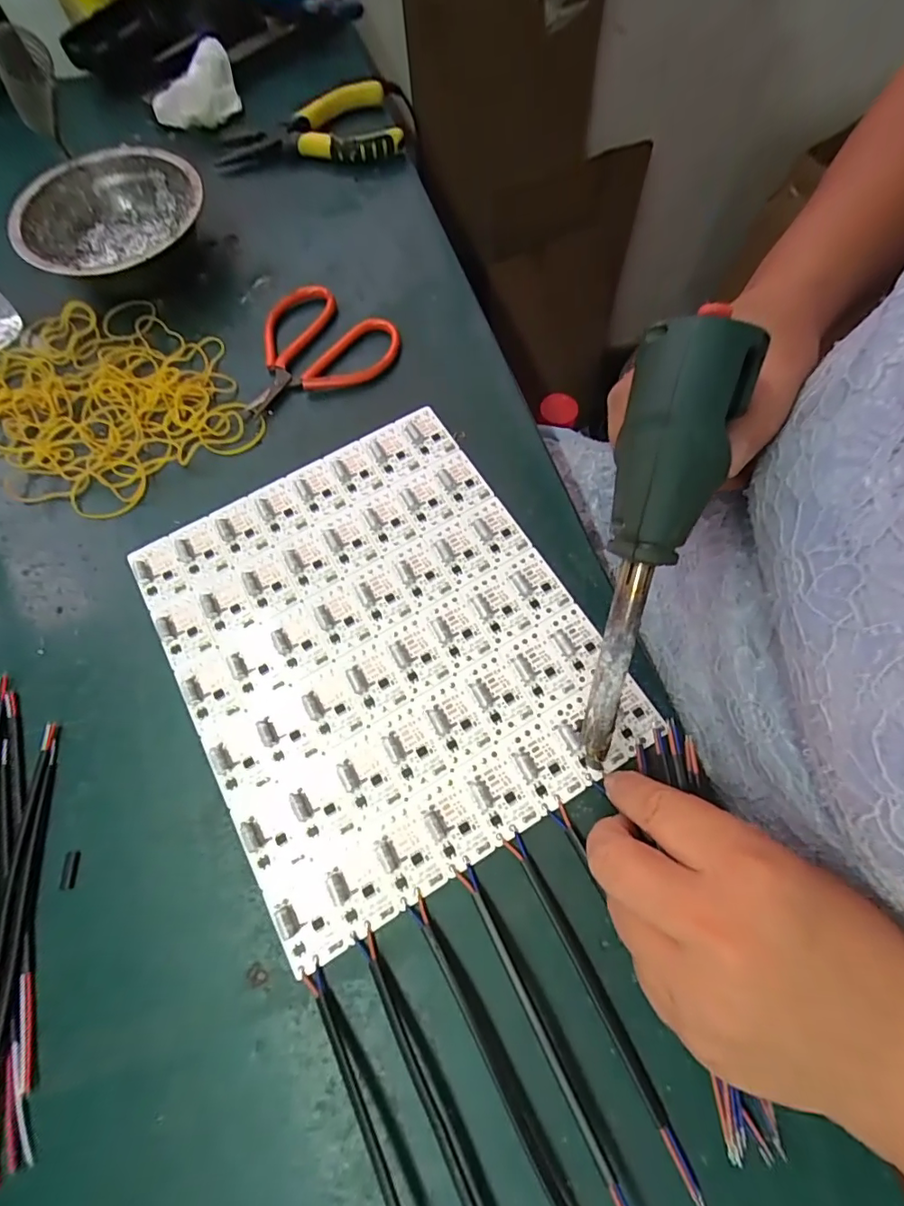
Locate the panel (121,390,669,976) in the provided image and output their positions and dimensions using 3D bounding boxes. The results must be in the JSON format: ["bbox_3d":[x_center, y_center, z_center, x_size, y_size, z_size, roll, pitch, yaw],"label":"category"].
[{"bbox_3d":[-0.043,0.016,0.273,0.205,0.006,0.239,-30,71,-9],"label":"panel"}]

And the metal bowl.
[{"bbox_3d":[-0.231,-0.260,0.358,0.120,0.041,0.120,0,69,1],"label":"metal bowl"}]

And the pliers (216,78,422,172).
[{"bbox_3d":[-0.108,-0.367,0.394,0.151,0.030,0.064,-13,70,-4],"label":"pliers"}]

